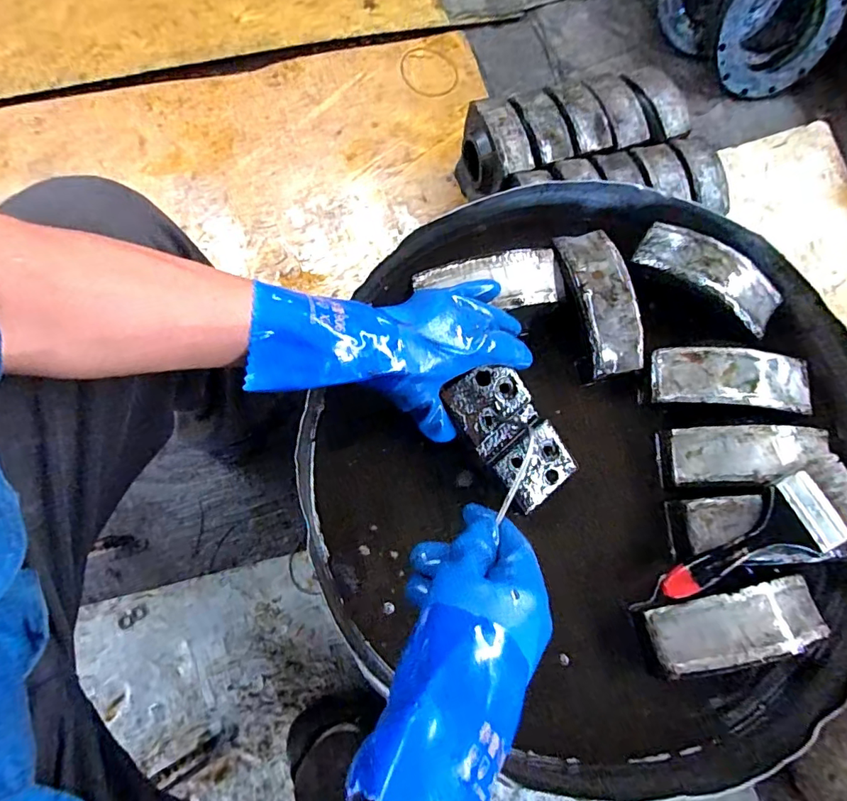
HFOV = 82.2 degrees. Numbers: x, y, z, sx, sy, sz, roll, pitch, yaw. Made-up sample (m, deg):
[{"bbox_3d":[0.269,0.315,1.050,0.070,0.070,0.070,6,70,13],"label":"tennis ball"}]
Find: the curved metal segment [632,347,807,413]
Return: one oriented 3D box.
[{"bbox_3d":[0.320,-0.019,0.516,0.160,0.054,0.061,6,76,-1],"label":"curved metal segment"}]

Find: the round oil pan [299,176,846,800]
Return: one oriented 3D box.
[{"bbox_3d":[0.177,0.053,0.493,0.573,0.107,0.572,0,77,-1],"label":"round oil pan"}]

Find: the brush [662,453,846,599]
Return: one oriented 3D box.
[{"bbox_3d":[0.308,0.122,0.438,0.198,0.026,0.065,-25,79,-9],"label":"brush"}]

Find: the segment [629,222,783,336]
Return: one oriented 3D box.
[{"bbox_3d":[0.309,-0.138,0.518,0.155,0.025,0.061,35,77,6],"label":"segment"}]

